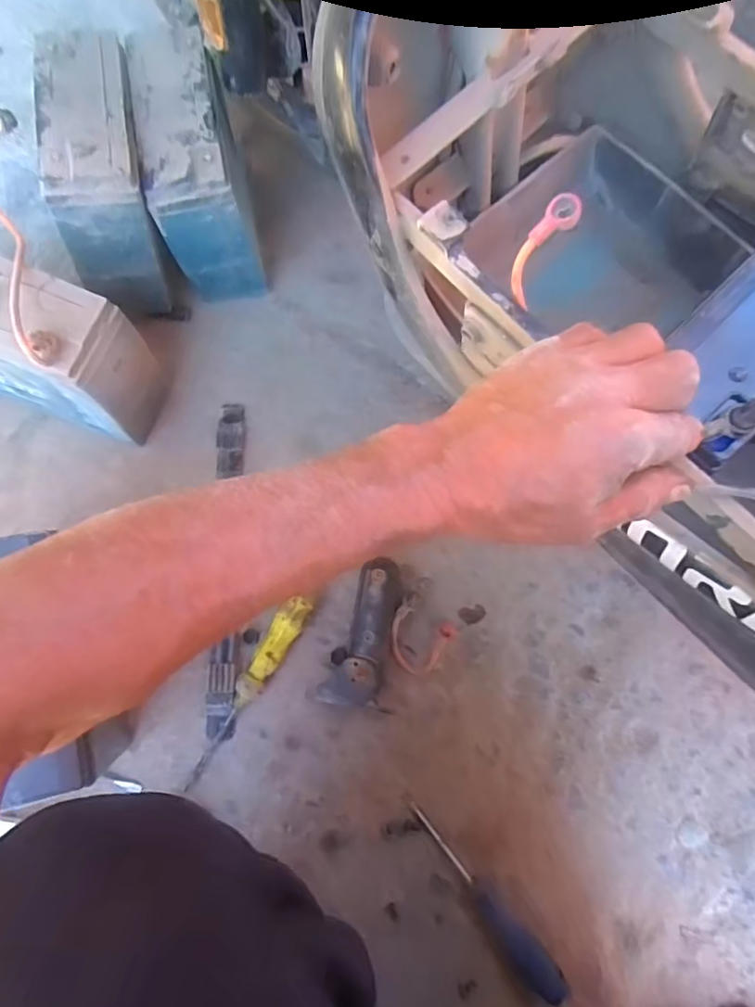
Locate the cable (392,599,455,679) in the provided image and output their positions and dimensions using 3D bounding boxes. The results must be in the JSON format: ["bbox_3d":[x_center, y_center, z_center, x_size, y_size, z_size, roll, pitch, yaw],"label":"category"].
[{"bbox_3d":[0.036,0.124,0.524,0.056,0.018,0.057,33,78,8],"label":"cable"}]

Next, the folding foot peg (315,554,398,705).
[{"bbox_3d":[-0.014,0.115,0.522,0.047,0.029,0.131,12,75,4],"label":"folding foot peg"}]

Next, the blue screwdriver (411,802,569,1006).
[{"bbox_3d":[0.088,0.326,0.471,0.025,0.031,0.171,-40,81,-12],"label":"blue screwdriver"}]

